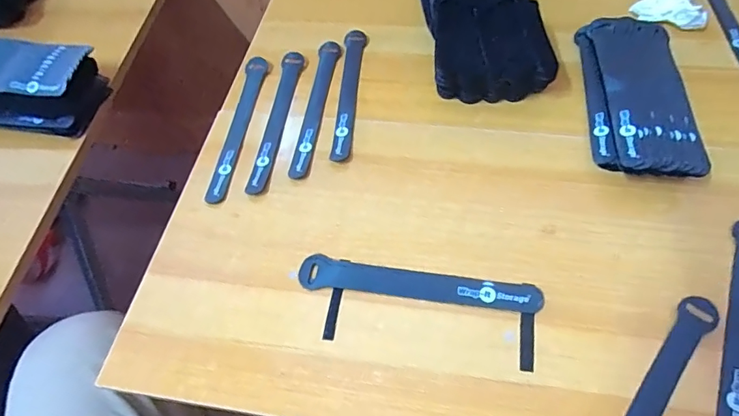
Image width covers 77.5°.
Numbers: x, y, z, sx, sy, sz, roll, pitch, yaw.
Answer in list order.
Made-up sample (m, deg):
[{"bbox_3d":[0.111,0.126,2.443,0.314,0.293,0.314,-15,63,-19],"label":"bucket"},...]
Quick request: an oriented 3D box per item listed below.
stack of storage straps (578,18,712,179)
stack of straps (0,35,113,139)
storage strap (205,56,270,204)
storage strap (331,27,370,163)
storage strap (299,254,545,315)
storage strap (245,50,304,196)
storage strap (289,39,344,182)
[{"bbox_3d":[0.265,-0.112,0.458,0.085,0.034,0.202,6,59,8],"label":"stack of storage straps"},{"bbox_3d":[-0.413,-0.138,0.512,0.197,0.069,0.104,7,59,9],"label":"stack of straps"},{"bbox_3d":[-0.140,-0.091,0.497,0.022,0.007,0.197,3,58,6],"label":"storage strap"},{"bbox_3d":[-0.023,-0.131,0.516,0.024,0.006,0.193,3,58,7],"label":"storage strap"},{"bbox_3d":[0.040,0.065,0.386,0.199,0.004,0.028,7,59,9],"label":"storage strap"},{"bbox_3d":[-0.099,-0.100,0.501,0.021,0.004,0.202,3,58,7],"label":"storage strap"},{"bbox_3d":[-0.057,-0.116,0.507,0.023,0.005,0.203,3,58,7],"label":"storage strap"}]

